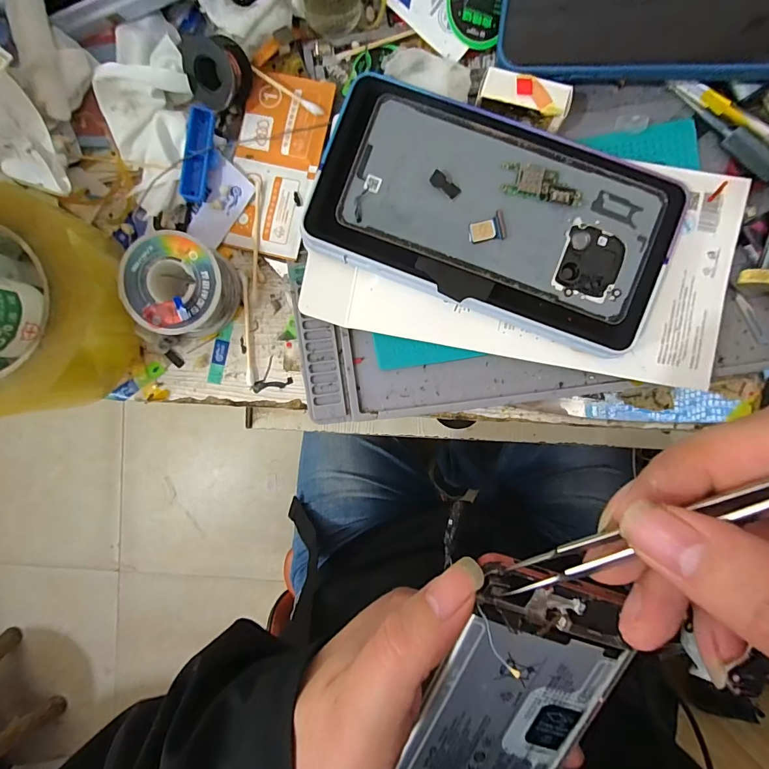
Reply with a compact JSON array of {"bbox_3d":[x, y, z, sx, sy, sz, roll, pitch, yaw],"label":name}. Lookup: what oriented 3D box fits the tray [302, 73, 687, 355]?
[{"bbox_3d":[0.058,-0.096,0.217,0.183,0.022,0.112,18,91,1],"label":"tray"}]

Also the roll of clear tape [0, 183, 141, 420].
[{"bbox_3d":[-0.200,-0.041,0.219,0.106,0.049,0.125,10,91,1],"label":"roll of clear tape"}]

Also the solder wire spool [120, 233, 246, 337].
[{"bbox_3d":[-0.115,-0.055,0.226,0.052,0.033,0.052,0,91,1],"label":"solder wire spool"}]

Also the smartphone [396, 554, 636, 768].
[{"bbox_3d":[0.048,0.150,0.168,0.071,0.011,0.161,19,102,1],"label":"smartphone"}]

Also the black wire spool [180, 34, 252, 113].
[{"bbox_3d":[-0.091,-0.172,0.219,0.030,0.017,0.032,6,135,6],"label":"black wire spool"}]

